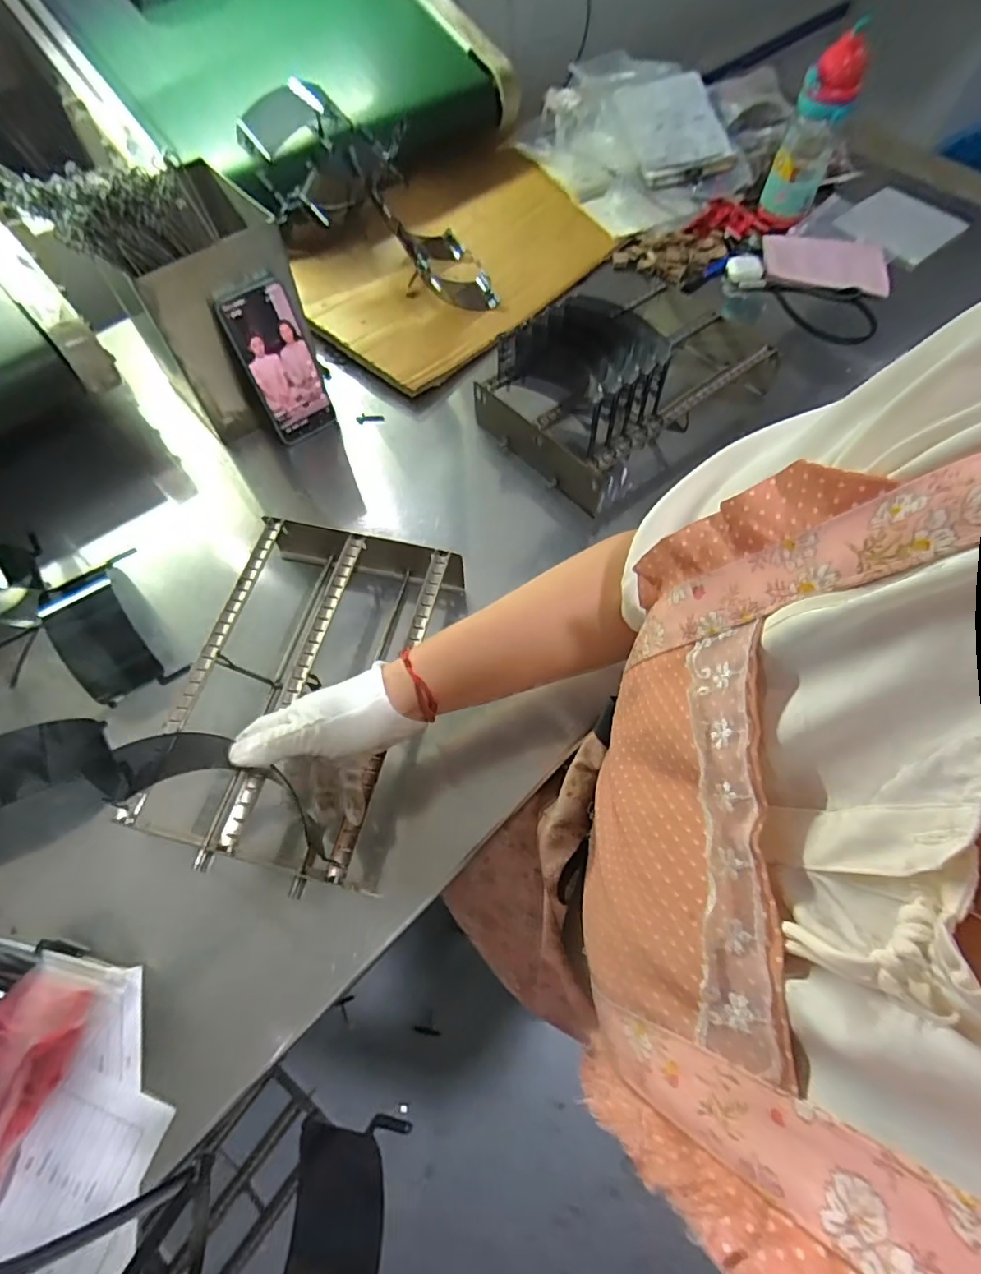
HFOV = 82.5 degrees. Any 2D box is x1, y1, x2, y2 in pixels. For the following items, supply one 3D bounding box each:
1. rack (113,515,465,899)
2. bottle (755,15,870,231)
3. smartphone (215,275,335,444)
[{"bbox_3d":[-0.170,0.037,0.515,0.207,0.083,0.326,14,64,7],"label":"rack"},{"bbox_3d":[0.475,-0.736,0.823,0.080,0.198,0.075,23,65,11],"label":"bottle"},{"bbox_3d":[-0.236,-0.306,0.632,0.074,0.164,0.010,-35,54,-16],"label":"smartphone"}]

